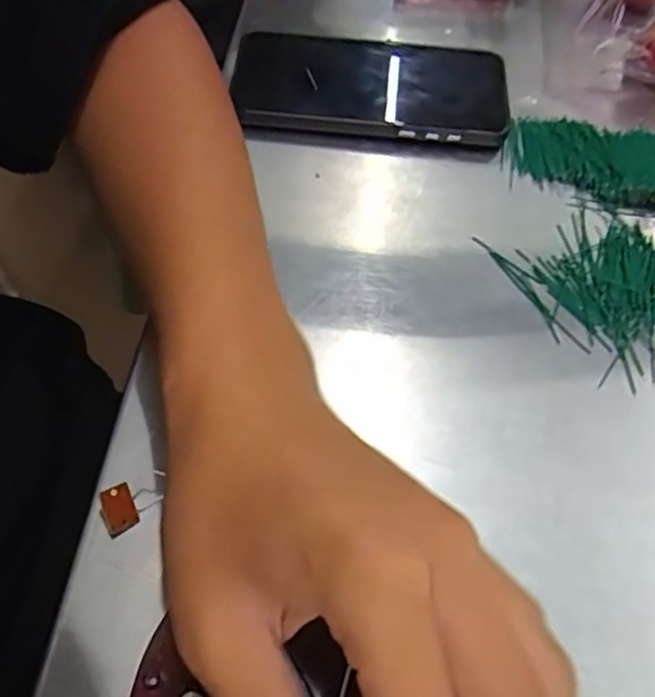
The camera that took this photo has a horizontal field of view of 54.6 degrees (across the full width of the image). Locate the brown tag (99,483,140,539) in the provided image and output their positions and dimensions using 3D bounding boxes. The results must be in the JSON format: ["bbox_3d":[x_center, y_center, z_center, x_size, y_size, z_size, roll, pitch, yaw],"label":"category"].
[{"bbox_3d":[-0.082,0.063,0.247,0.013,0.020,0.004,-26,19,-39],"label":"brown tag"}]

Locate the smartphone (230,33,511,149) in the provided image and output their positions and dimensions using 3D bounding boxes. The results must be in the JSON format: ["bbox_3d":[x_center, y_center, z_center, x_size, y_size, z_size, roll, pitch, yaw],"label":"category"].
[{"bbox_3d":[0.027,-0.159,0.385,0.162,0.015,0.083,3,60,-2],"label":"smartphone"}]

